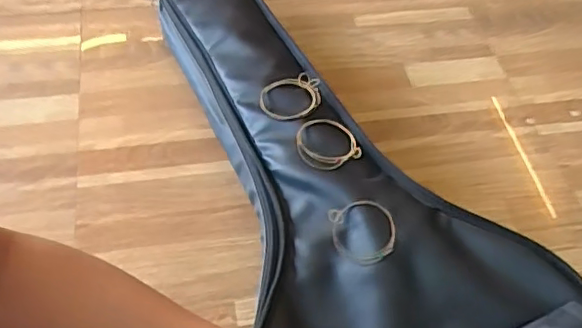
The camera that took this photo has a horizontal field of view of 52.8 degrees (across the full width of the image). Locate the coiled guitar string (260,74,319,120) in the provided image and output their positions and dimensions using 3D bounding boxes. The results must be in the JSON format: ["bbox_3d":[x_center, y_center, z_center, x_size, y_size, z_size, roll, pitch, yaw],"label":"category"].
[{"bbox_3d":[0.004,-0.071,0.642,0.077,0.010,0.060,-23,58,-19],"label":"coiled guitar string"}]

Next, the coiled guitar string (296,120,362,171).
[{"bbox_3d":[0.036,-0.022,0.600,0.062,0.010,0.067,2,53,-2],"label":"coiled guitar string"}]

